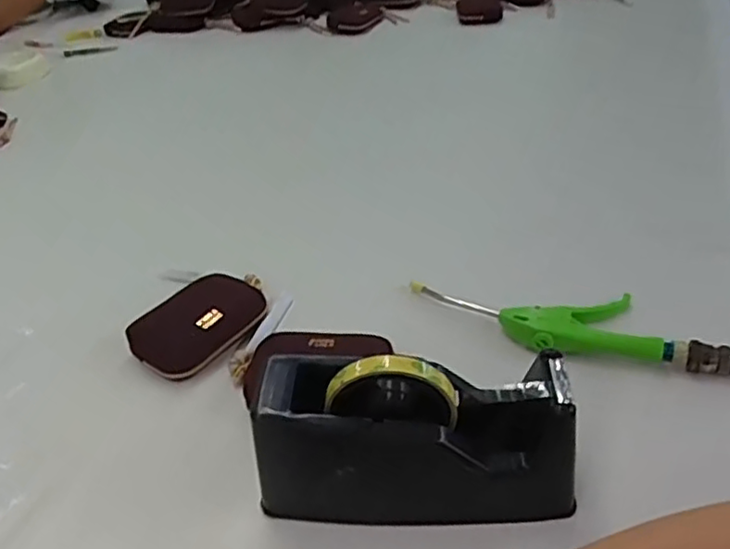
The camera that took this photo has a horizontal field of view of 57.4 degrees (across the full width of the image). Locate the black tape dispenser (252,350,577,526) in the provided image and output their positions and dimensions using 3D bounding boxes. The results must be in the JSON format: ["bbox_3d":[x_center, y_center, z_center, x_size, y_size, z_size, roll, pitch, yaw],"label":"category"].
[{"bbox_3d":[0.032,0.101,0.433,0.202,0.103,0.074,1,41,1],"label":"black tape dispenser"}]

